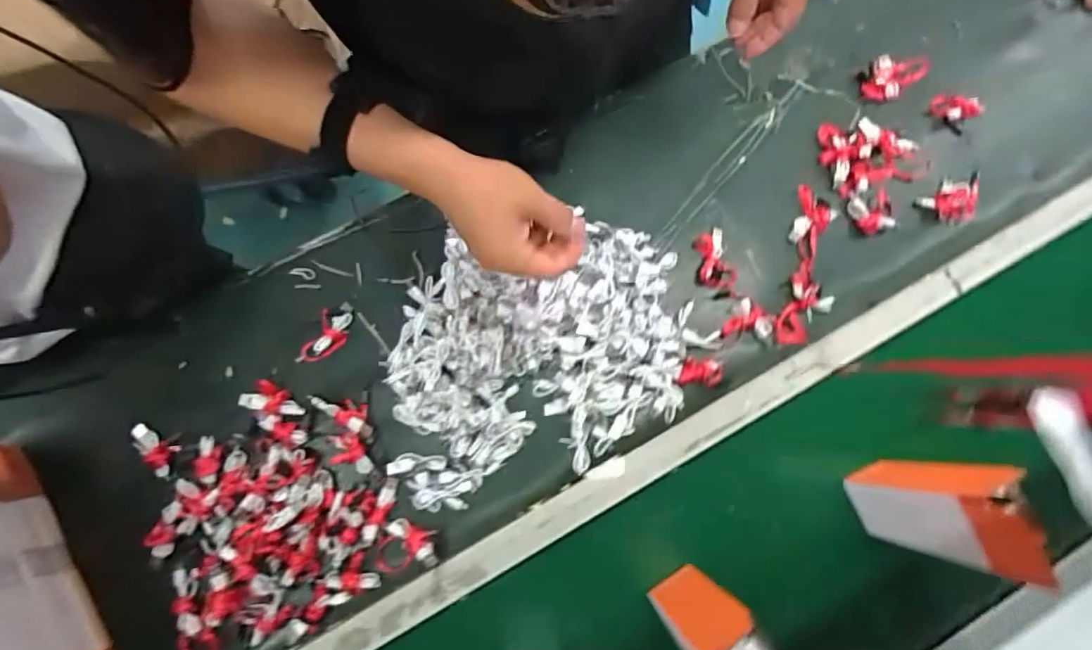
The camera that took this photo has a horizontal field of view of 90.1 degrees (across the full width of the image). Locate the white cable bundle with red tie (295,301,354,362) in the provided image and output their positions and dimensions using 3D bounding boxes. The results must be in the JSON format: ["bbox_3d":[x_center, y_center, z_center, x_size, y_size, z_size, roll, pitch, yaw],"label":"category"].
[{"bbox_3d":[-0.257,0.011,0.641,0.034,0.022,0.084,32,79,5],"label":"white cable bundle with red tie"}]

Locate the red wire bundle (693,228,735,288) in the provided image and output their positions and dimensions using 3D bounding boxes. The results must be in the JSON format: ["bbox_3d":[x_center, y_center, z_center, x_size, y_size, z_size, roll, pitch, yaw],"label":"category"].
[{"bbox_3d":[0.209,-0.083,0.679,0.045,0.016,0.070,-2,78,-2],"label":"red wire bundle"}]

